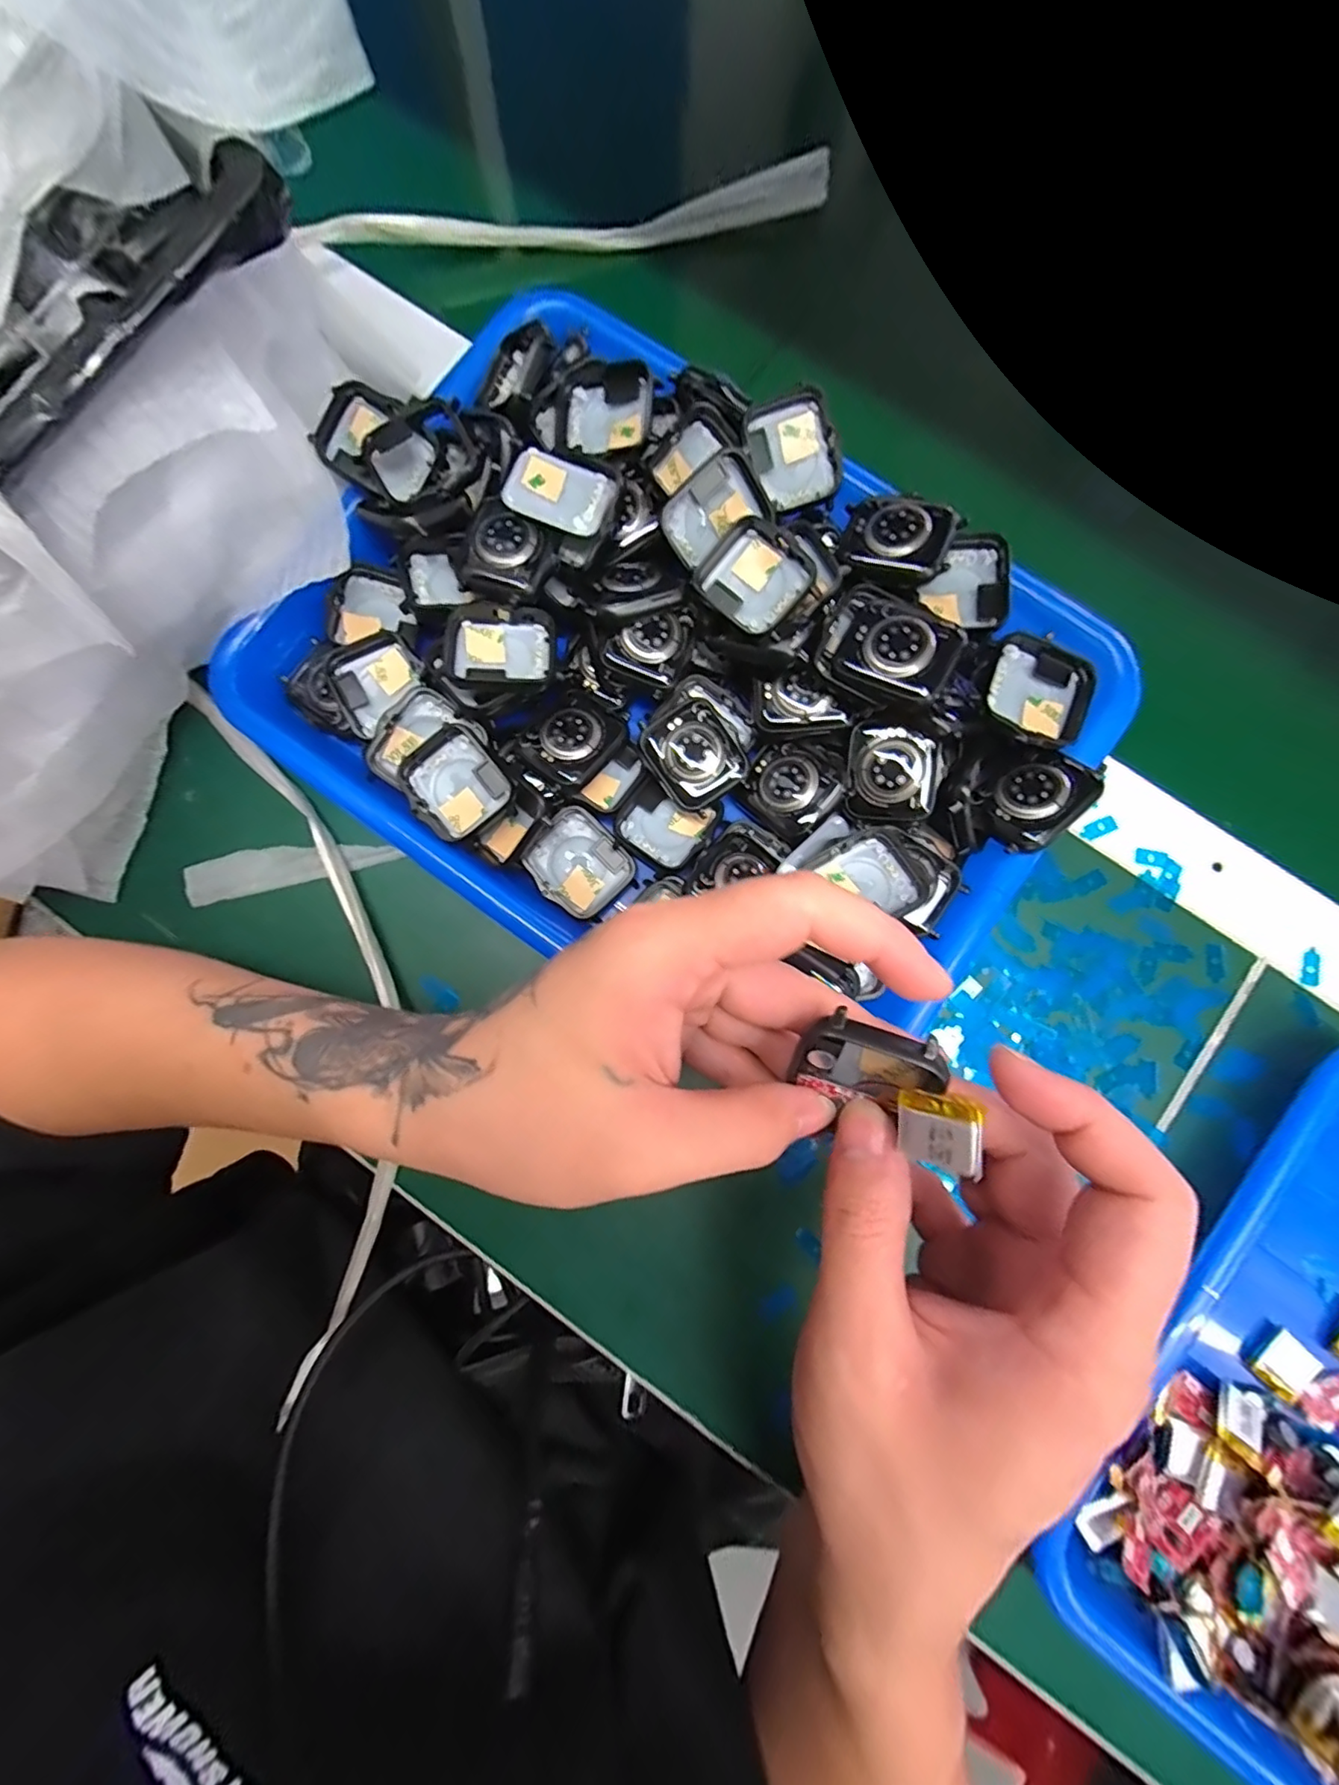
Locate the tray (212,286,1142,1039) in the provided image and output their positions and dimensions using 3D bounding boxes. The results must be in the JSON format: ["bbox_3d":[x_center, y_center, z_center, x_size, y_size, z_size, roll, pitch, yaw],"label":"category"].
[{"bbox_3d":[-0.003,-0.090,0.245,0.335,0.058,0.241,34,84,4],"label":"tray"}]

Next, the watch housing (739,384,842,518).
[{"bbox_3d":[0.053,-0.187,0.243,0.033,0.010,0.043,-28,107,6],"label":"watch housing"}]

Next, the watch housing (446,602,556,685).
[{"bbox_3d":[-0.069,-0.101,0.234,0.040,0.009,0.034,0,83,0],"label":"watch housing"}]

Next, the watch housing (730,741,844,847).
[{"bbox_3d":[0.049,-0.043,0.242,0.040,0.010,0.034,41,105,20],"label":"watch housing"}]

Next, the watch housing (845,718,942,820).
[{"bbox_3d":[0.092,-0.050,0.233,0.035,0.010,0.036,12,83,2],"label":"watch housing"}]

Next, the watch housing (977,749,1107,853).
[{"bbox_3d":[0.148,-0.037,0.230,0.042,0.015,0.031,-48,64,8],"label":"watch housing"}]

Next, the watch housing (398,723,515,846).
[{"bbox_3d":[-0.089,-0.044,0.239,0.037,0.013,0.042,-39,84,-4],"label":"watch housing"}]

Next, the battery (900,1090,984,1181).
[{"bbox_3d":[0.068,0.060,0.143,0.019,0.004,0.021,0,105,34],"label":"battery"}]

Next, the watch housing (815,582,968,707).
[{"bbox_3d":[0.085,-0.095,0.222,0.050,0.014,0.038,35,93,21],"label":"watch housing"}]

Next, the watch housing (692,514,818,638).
[{"bbox_3d":[0.036,-0.127,0.231,0.037,0.010,0.042,-47,75,16],"label":"watch housing"}]

